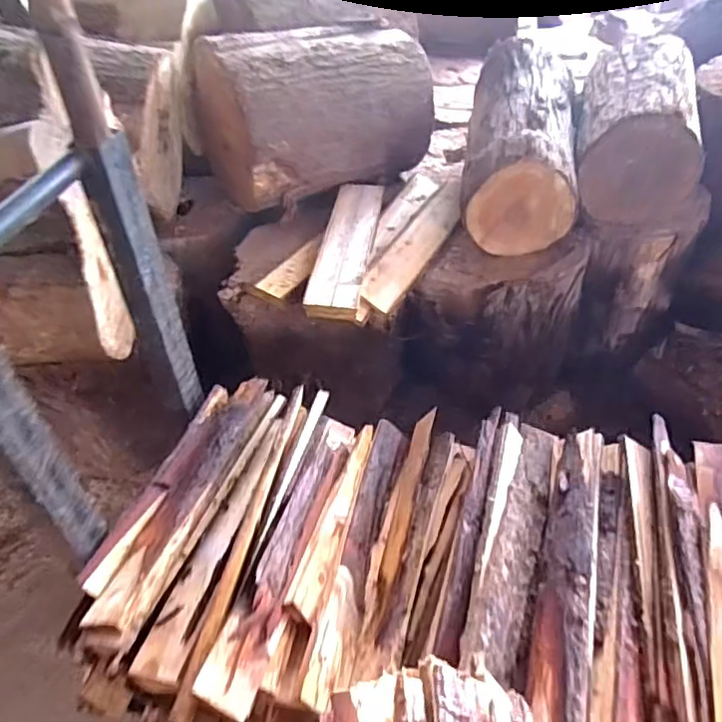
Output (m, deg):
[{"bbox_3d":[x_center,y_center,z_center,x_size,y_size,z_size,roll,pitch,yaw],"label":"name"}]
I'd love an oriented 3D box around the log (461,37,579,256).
[{"bbox_3d":[0.397,-0.560,1.480,0.259,0.240,0.554,6,65,8],"label":"log"}]

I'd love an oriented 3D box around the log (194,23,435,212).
[{"bbox_3d":[-0.126,-0.686,1.603,0.539,0.328,0.380,-23,48,-20],"label":"log"}]

